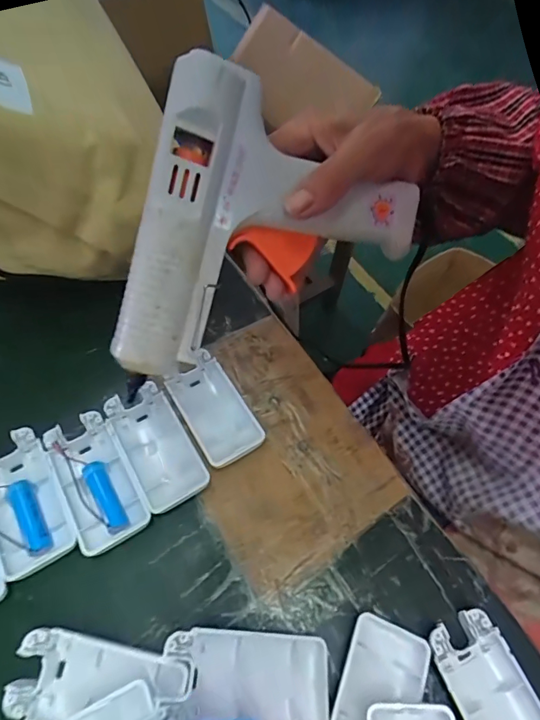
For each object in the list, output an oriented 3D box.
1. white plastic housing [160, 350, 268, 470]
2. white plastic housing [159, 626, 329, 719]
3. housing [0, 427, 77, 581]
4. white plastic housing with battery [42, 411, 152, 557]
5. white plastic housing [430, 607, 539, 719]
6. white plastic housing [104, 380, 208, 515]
[{"bbox_3d":[-0.045,0.037,0.329,0.045,0.013,0.092,-27,64,-19],"label":"white plastic housing"},{"bbox_3d":[-0.011,0.176,0.232,0.091,0.014,0.046,11,64,-9],"label":"white plastic housing"},{"bbox_3d":[-0.167,0.094,0.285,0.048,0.016,0.093,-27,64,-19],"label":"housing"},{"bbox_3d":[-0.122,0.083,0.295,0.044,0.014,0.093,-28,64,-19],"label":"white plastic housing with battery"},{"bbox_3d":[0.133,0.200,0.244,0.045,0.014,0.094,-17,61,-14],"label":"white plastic housing"},{"bbox_3d":[-0.084,0.061,0.312,0.046,0.012,0.094,-27,64,-19],"label":"white plastic housing"}]

